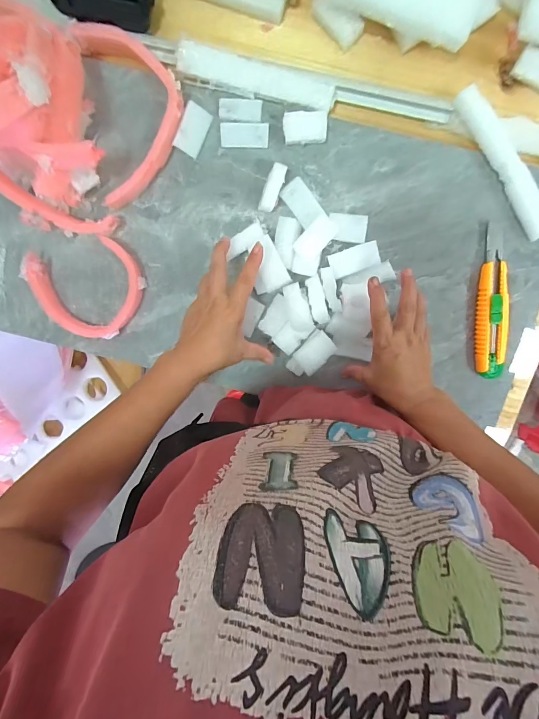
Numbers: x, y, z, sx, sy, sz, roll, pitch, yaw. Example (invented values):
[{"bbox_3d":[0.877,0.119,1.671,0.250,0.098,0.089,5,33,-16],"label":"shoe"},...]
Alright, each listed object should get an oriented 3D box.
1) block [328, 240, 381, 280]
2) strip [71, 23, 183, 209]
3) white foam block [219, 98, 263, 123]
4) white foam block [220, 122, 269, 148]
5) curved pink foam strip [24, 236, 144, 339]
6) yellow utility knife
[{"bbox_3d":[0.103,-0.119,0.425,0.059,0.004,0.029,-19,95,0],"label":"block"},{"bbox_3d":[-0.154,-0.285,0.410,0.108,0.034,0.194,-8,100,4],"label":"strip"},{"bbox_3d":[-0.033,-0.291,0.414,0.049,0.004,0.026,3,100,2],"label":"white foam block"},{"bbox_3d":[-0.029,-0.265,0.419,0.056,0.005,0.026,1,100,2],"label":"white foam block"},{"bbox_3d":[-0.225,-0.083,0.446,0.133,0.029,0.115,-12,99,4],"label":"curved pink foam strip"},{"bbox_3d":[0.271,-0.064,0.432,0.032,0.019,0.173,-4,100,3],"label":"yellow utility knife"}]

